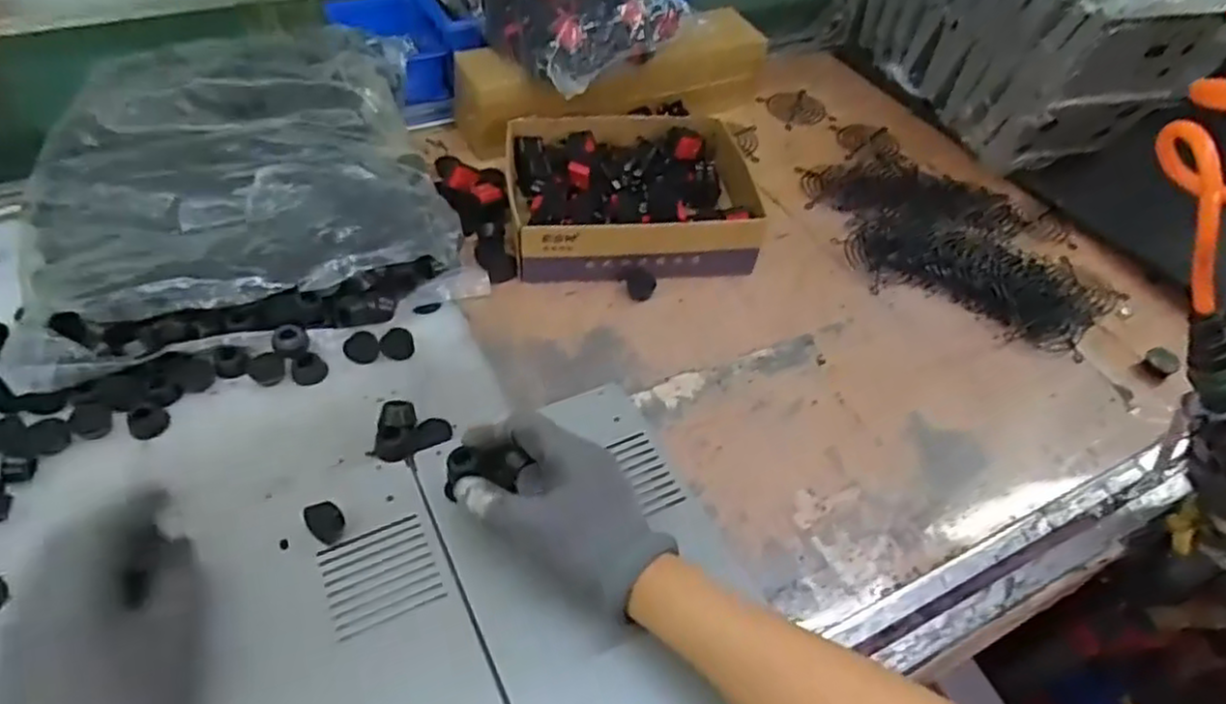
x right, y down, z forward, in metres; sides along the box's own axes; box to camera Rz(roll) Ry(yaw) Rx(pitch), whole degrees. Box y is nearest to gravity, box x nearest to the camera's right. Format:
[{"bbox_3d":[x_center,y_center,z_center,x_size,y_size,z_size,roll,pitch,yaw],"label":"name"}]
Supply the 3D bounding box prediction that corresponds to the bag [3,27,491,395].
[{"bbox_3d":[-0.310,-0.143,0.606,0.314,0.084,0.331,-18,54,-19],"label":"bag"}]

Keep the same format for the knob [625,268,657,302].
[{"bbox_3d":[0.024,-0.056,0.613,0.025,0.014,0.024,5,50,-1],"label":"knob"}]

